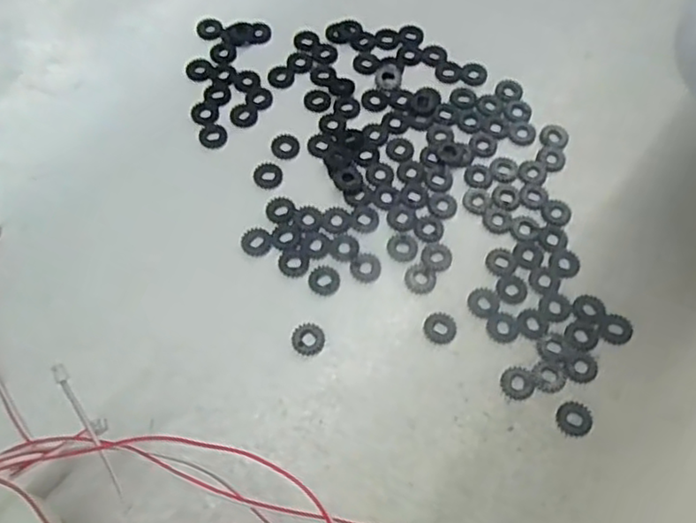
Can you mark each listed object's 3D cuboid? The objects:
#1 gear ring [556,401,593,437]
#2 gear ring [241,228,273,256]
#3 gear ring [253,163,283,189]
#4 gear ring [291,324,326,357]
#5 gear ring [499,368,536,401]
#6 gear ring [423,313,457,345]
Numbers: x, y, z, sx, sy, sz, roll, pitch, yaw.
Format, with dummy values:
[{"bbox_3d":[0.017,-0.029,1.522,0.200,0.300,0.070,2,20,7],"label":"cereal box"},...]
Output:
[{"bbox_3d":[0.071,0.049,0.202,0.011,0.004,0.011,0,65,-1],"label":"gear ring"},{"bbox_3d":[-0.032,-0.008,0.230,0.011,0.004,0.011,0,65,-1],"label":"gear ring"},{"bbox_3d":[-0.030,-0.033,0.241,0.011,0.004,0.011,0,65,-1],"label":"gear ring"},{"bbox_3d":[-0.013,0.025,0.214,0.011,0.004,0.011,0,65,-1],"label":"gear ring"},{"bbox_3d":[0.055,0.039,0.210,0.010,0.004,0.011,0,65,-1],"label":"gear ring"},{"bbox_3d":[0.031,0.022,0.217,0.011,0.004,0.011,0,65,-1],"label":"gear ring"}]

